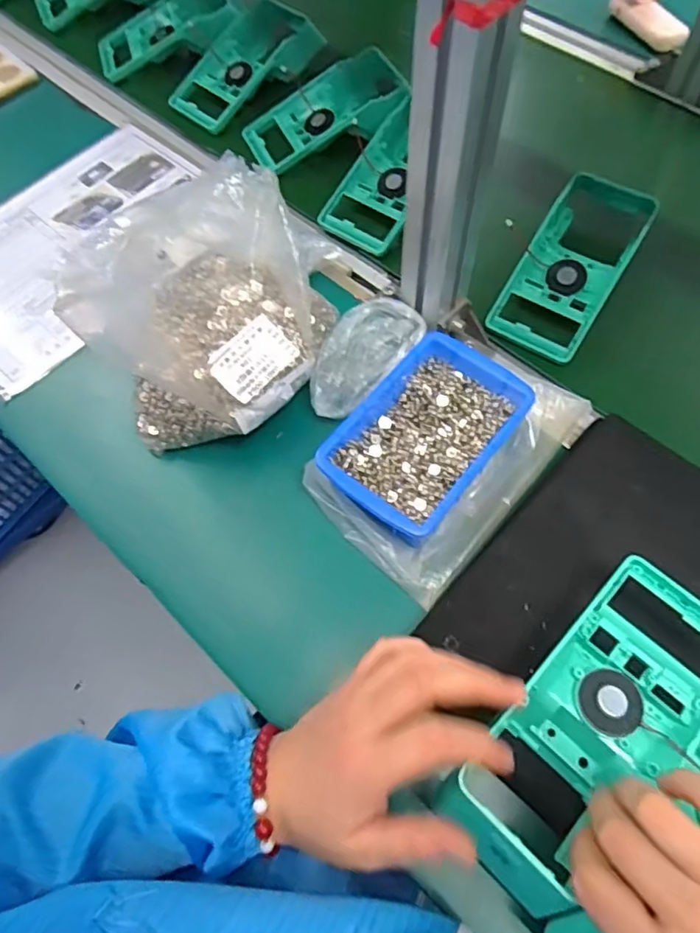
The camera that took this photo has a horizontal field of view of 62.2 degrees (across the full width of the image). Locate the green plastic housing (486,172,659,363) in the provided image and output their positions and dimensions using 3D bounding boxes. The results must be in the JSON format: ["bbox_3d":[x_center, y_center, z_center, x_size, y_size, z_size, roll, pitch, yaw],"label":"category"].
[{"bbox_3d":[0.200,-0.181,0.524,0.082,0.035,0.184,30,80,13],"label":"green plastic housing"}]

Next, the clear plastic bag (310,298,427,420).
[{"bbox_3d":[0.007,-0.092,0.477,0.111,0.032,0.057,-41,70,-16],"label":"clear plastic bag"}]

